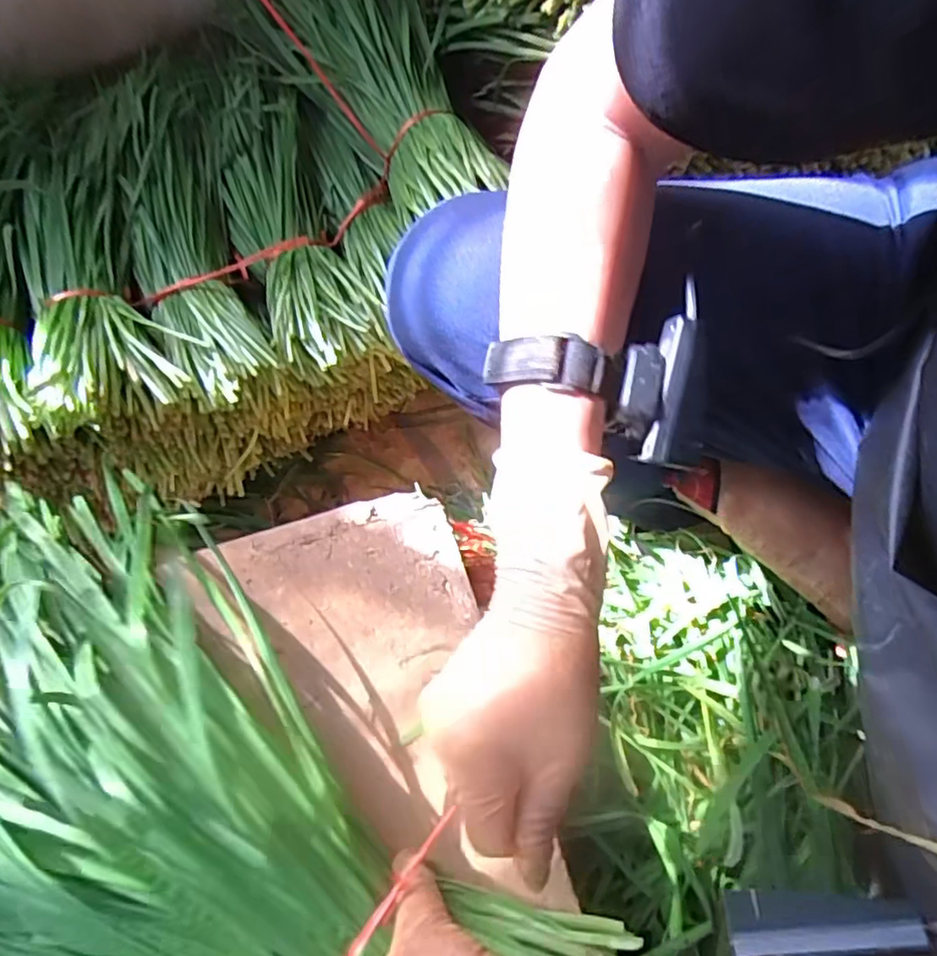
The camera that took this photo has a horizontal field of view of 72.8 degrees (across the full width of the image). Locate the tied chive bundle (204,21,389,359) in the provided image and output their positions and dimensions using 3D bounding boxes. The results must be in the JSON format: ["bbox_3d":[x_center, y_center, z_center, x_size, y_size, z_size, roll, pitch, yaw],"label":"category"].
[{"bbox_3d":[-0.208,-0.309,0.680,0.112,0.064,0.430,-21,71,-5],"label":"tied chive bundle"}]

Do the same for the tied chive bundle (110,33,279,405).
[{"bbox_3d":[-0.297,-0.271,0.657,0.109,0.058,0.431,-18,71,-3],"label":"tied chive bundle"}]

